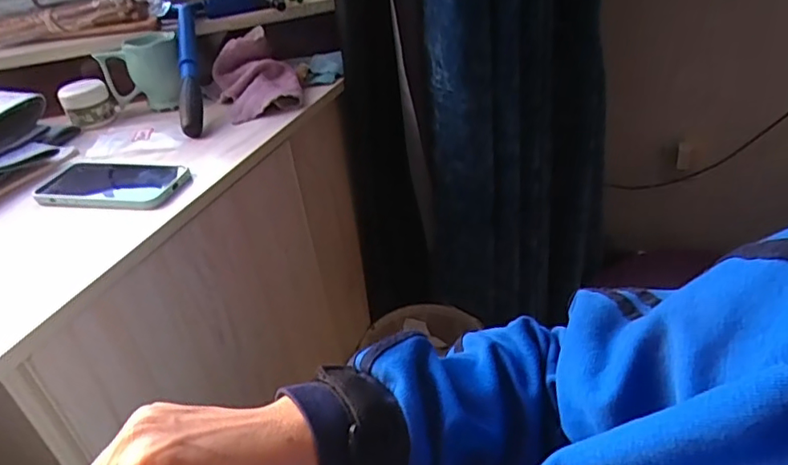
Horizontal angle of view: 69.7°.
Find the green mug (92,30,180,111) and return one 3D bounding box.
[{"bbox_3d":[-0.359,-0.229,0.819,0.103,0.094,0.073,-19,34,-16],"label":"green mug"}]

